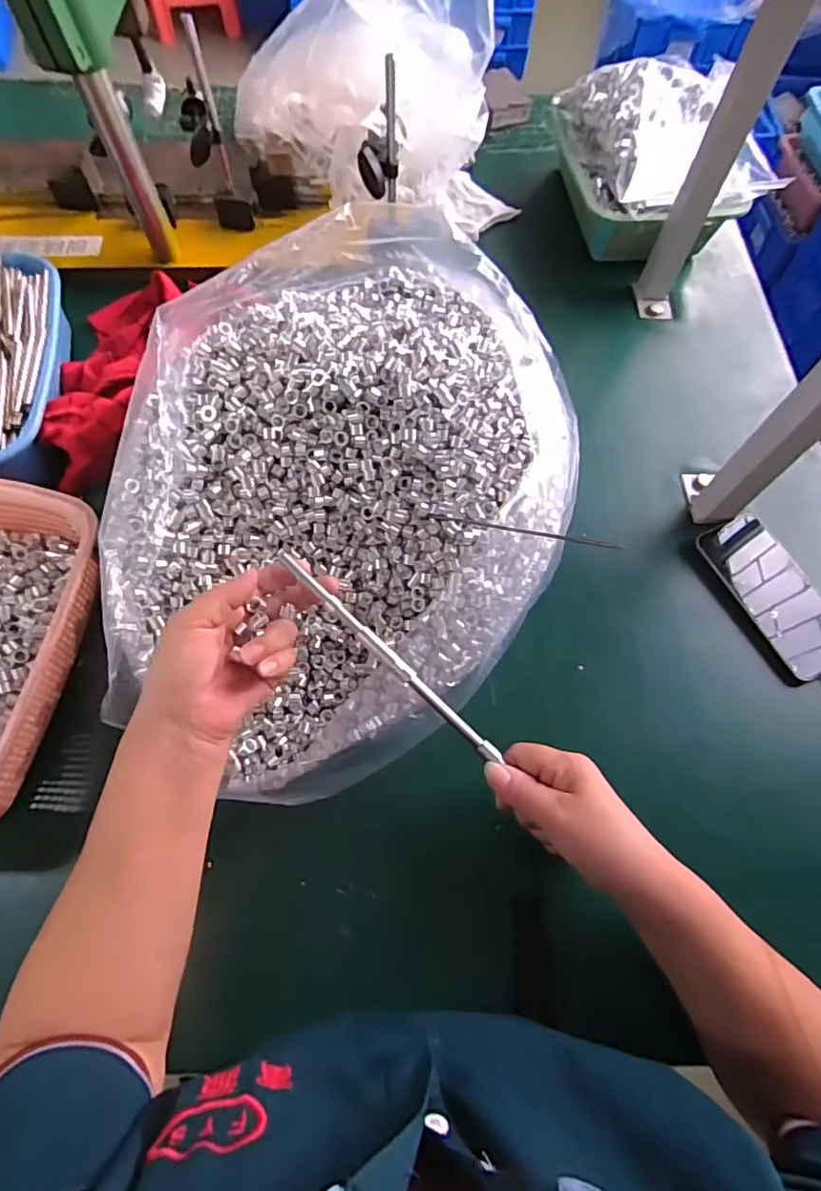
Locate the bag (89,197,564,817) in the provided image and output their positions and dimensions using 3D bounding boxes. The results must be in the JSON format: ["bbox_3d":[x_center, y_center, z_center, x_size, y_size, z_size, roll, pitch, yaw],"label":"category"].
[{"bbox_3d":[-0.048,-0.108,0.489,0.375,0.144,0.529,28,69,10],"label":"bag"}]

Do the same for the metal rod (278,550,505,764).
[{"bbox_3d":[-0.013,0.045,0.385,0.208,0.008,0.008,44,71,-4],"label":"metal rod"}]

